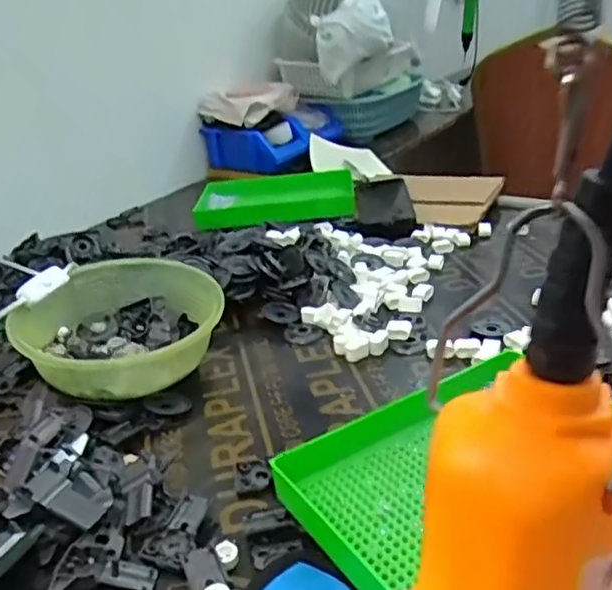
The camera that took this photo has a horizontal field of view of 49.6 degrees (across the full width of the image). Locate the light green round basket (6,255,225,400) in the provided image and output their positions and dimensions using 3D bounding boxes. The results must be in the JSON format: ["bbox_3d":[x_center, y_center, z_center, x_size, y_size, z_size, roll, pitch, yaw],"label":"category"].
[{"bbox_3d":[-0.180,0.035,0.640,0.183,0.073,0.167,-4,27,2],"label":"light green round basket"}]

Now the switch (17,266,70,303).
[{"bbox_3d":[-0.251,-0.011,0.634,0.018,0.019,0.054,8,30,24],"label":"switch"}]

